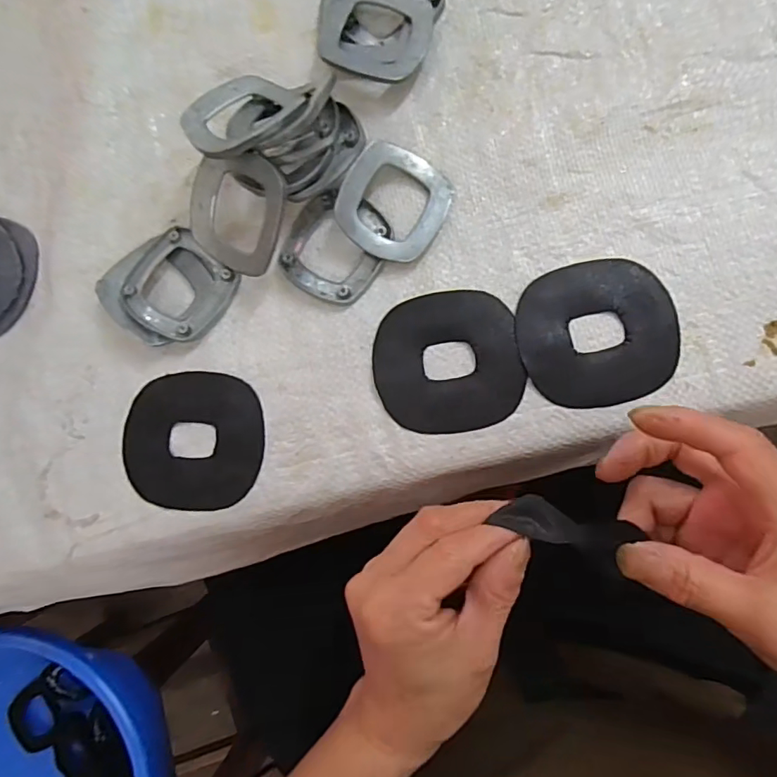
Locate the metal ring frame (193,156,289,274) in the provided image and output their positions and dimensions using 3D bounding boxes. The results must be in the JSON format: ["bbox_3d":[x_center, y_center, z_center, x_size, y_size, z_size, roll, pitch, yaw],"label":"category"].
[{"bbox_3d":[-0.080,-0.094,0.284,0.059,0.010,0.061,21,116,18],"label":"metal ring frame"}]

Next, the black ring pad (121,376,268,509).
[{"bbox_3d":[-0.112,0.029,0.298,0.081,0.005,0.076,-2,84,7],"label":"black ring pad"}]

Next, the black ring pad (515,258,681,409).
[{"bbox_3d":[0.111,-0.030,0.278,0.080,0.004,0.076,-9,83,6],"label":"black ring pad"}]

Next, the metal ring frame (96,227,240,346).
[{"bbox_3d":[-0.129,-0.058,0.304,0.066,0.015,0.063,42,90,9],"label":"metal ring frame"}]

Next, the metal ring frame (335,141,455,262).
[{"bbox_3d":[0.003,-0.104,0.292,0.059,0.006,0.060,32,86,-10],"label":"metal ring frame"}]

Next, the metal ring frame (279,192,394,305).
[{"bbox_3d":[-0.032,-0.081,0.299,0.058,0.008,0.060,24,88,9],"label":"metal ring frame"}]

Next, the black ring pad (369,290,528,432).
[{"bbox_3d":[0.032,-0.015,0.286,0.077,0.004,0.076,-11,83,6],"label":"black ring pad"}]

